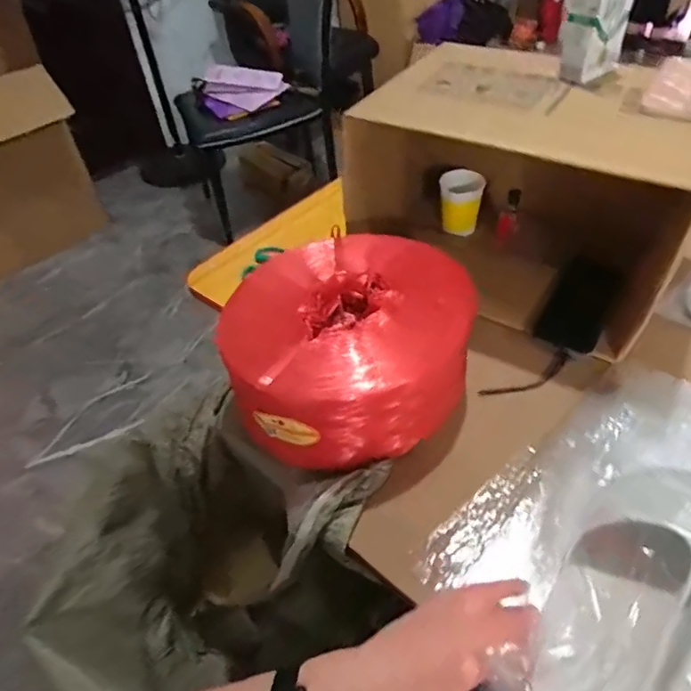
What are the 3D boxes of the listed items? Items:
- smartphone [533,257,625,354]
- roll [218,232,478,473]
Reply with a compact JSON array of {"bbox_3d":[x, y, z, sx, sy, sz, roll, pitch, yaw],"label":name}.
[{"bbox_3d":[0.333,-0.055,0.763,0.081,0.125,0.007,30,19,24],"label":"smartphone"},{"bbox_3d":[-0.002,0.012,0.626,0.241,0.162,0.228,-3,44,3],"label":"roll"}]

